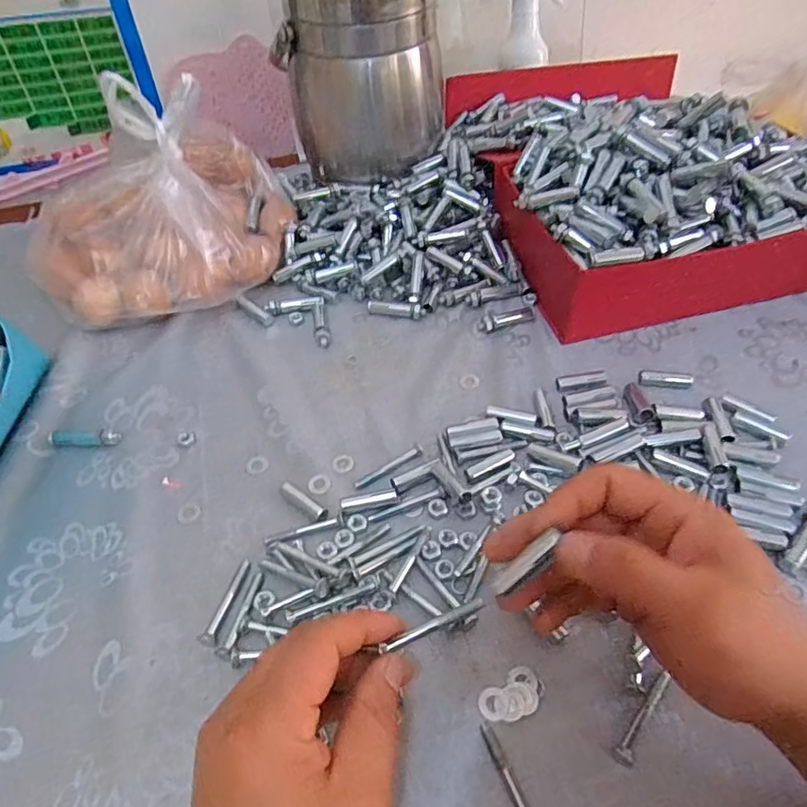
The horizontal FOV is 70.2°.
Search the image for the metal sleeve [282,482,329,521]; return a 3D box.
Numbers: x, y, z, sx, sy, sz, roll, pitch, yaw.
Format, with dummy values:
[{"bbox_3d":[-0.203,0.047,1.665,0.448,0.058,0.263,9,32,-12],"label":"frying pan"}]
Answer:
[{"bbox_3d":[-0.070,0.069,0.404,0.039,0.009,0.009,28,56,25],"label":"metal sleeve"}]

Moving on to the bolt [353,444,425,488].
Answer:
[{"bbox_3d":[-0.010,0.046,0.423,0.058,0.006,0.009,-27,53,-19],"label":"bolt"}]

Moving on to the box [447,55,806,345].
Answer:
[{"bbox_3d":[0.232,-0.257,0.595,0.296,0.125,0.383,-11,49,-6],"label":"box"}]

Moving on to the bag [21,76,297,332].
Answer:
[{"bbox_3d":[-0.230,-0.185,0.539,0.241,0.161,0.171,-15,50,-10],"label":"bag"}]

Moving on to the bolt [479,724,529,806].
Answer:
[{"bbox_3d":[0.055,0.191,0.291,0.010,0.006,0.055,-19,50,-13],"label":"bolt"}]

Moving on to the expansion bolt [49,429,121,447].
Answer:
[{"bbox_3d":[-0.253,0.027,0.455,0.060,0.008,0.014,1,49,4],"label":"expansion bolt"}]

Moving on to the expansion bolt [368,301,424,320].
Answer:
[{"bbox_3d":[-0.009,-0.089,0.535,0.054,0.013,0.014,10,50,12],"label":"expansion bolt"}]

